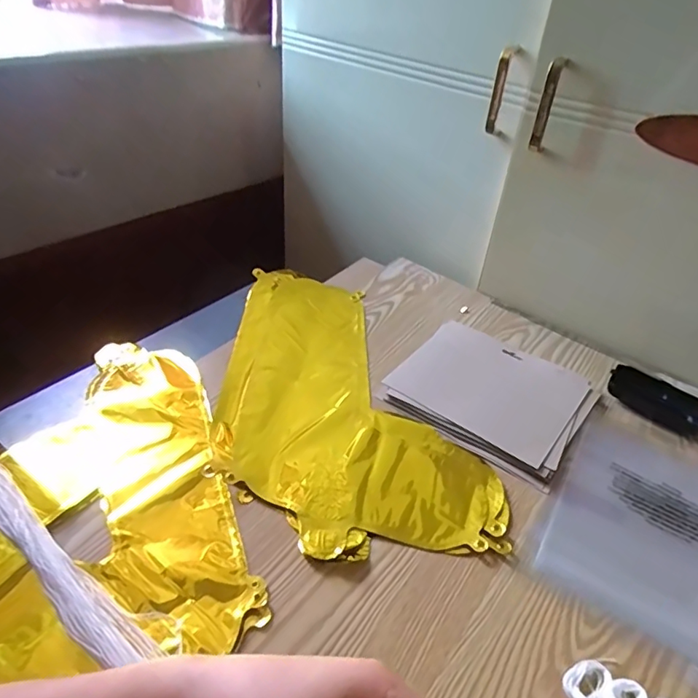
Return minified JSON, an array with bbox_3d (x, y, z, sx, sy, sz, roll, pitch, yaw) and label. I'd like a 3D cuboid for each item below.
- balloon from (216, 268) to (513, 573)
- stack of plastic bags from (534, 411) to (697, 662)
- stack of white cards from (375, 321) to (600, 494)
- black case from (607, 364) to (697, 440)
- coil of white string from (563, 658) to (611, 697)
[{"bbox_3d":[-0.031,0.045,0.585,0.231,0.017,0.435,-10,41,-20],"label":"balloon"},{"bbox_3d":[0.310,0.170,0.494,0.216,0.007,0.246,24,41,22],"label":"stack of plastic bags"},{"bbox_3d":[0.165,0.049,0.610,0.203,0.012,0.182,28,43,25],"label":"stack of white cards"},{"bbox_3d":[0.360,0.058,0.606,0.107,0.025,0.047,27,42,24],"label":"black case"},{"bbox_3d":[0.174,0.241,0.374,0.037,0.009,0.030,-22,46,-31],"label":"coil of white string"}]

